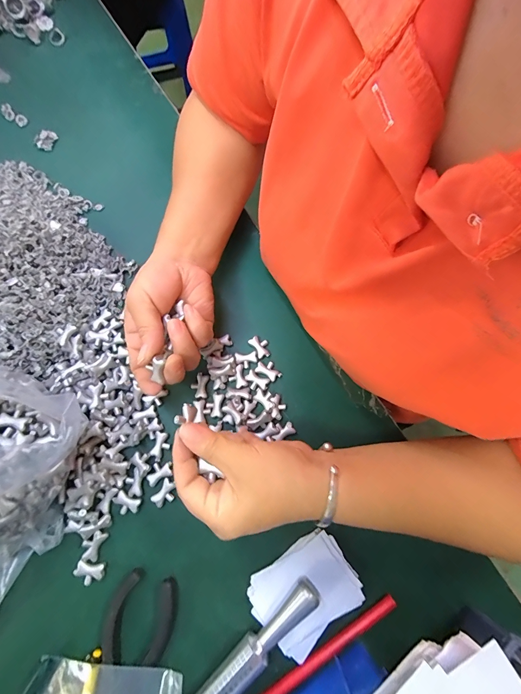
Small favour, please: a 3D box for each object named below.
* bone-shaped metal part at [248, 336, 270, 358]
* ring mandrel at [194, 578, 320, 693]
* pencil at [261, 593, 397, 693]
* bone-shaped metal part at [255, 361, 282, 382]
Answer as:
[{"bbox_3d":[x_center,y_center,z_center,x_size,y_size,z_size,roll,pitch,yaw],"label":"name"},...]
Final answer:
[{"bbox_3d":[0.000,-0.001,0.319,0.016,0.006,0.025,-33,78,-9],"label":"bone-shaped metal part"},{"bbox_3d":[-0.043,0.270,0.229,0.228,0.019,0.021,-40,79,-11],"label":"ring mandrel"},{"bbox_3d":[0.041,0.255,0.245,0.165,0.006,0.011,-30,77,-9],"label":"pencil"},{"bbox_3d":[0.009,0.023,0.312,0.026,0.004,0.016,31,76,7],"label":"bone-shaped metal part"}]

